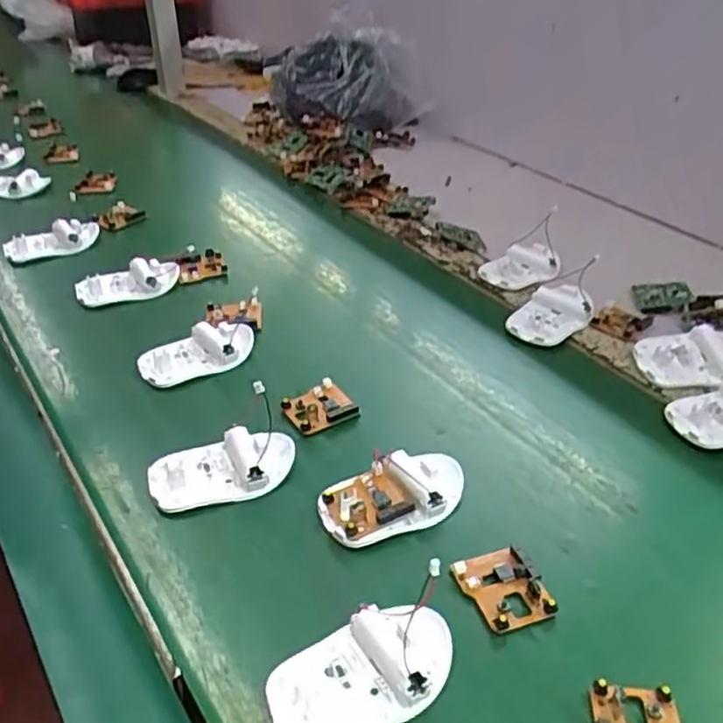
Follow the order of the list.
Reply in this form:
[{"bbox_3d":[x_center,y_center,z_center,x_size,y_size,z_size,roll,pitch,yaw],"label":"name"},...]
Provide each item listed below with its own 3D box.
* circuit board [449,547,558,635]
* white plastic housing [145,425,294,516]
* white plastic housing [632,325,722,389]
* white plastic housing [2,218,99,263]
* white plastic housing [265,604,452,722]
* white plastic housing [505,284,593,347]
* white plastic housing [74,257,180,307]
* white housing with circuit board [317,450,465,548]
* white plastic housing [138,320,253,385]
[{"bbox_3d":[0.082,0.130,0.401,0.041,0.011,0.050,-16,38,-21],"label":"circuit board"},{"bbox_3d":[-0.094,0.072,0.477,0.096,0.023,0.055,-10,37,-13],"label":"white plastic housing"},{"bbox_3d":[0.275,-0.004,0.572,0.095,0.019,0.056,-6,36,-8],"label":"white plastic housing"},{"bbox_3d":[-0.338,-0.132,0.760,0.095,0.027,0.048,-5,38,-11],"label":"white plastic housing"},{"bbox_3d":[0.001,0.156,0.354,0.096,0.023,0.055,-16,38,-20],"label":"white plastic housing"},{"bbox_3d":[0.170,-0.042,0.628,0.056,0.023,0.074,23,42,29],"label":"white plastic housing"},{"bbox_3d":[-0.228,-0.080,0.686,0.094,0.026,0.039,-9,36,-11],"label":"white plastic housing"},{"bbox_3d":[0.021,0.086,0.454,0.095,0.022,0.051,-13,37,-17],"label":"white housing with circuit board"},{"bbox_3d":[-0.139,-0.008,0.591,0.096,0.022,0.051,-17,39,-22],"label":"white plastic housing"}]

